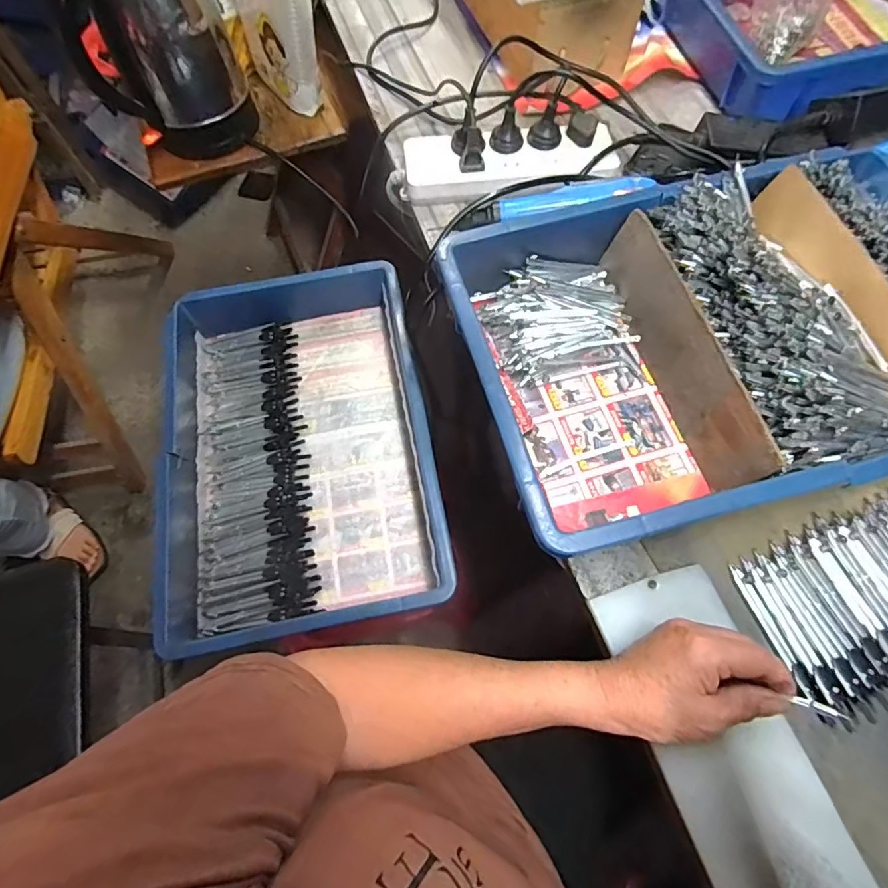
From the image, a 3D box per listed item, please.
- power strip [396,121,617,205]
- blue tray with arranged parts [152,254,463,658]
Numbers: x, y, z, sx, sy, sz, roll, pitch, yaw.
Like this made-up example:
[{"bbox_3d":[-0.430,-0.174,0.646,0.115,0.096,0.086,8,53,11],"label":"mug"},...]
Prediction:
[{"bbox_3d":[0.072,-0.308,0.559,0.231,0.032,0.078,-3,67,1],"label":"power strip"},{"bbox_3d":[-0.168,-0.007,0.602,0.288,0.080,0.436,-11,67,-3],"label":"blue tray with arranged parts"}]

